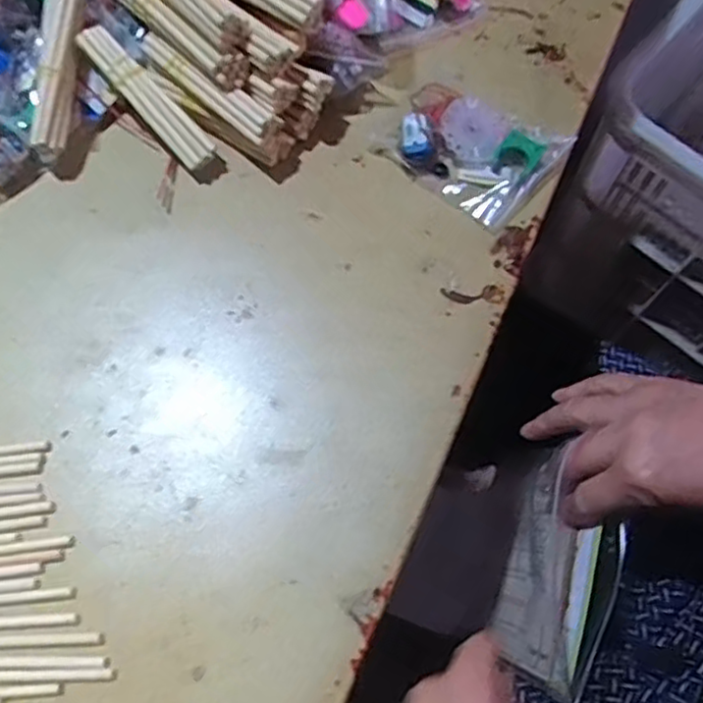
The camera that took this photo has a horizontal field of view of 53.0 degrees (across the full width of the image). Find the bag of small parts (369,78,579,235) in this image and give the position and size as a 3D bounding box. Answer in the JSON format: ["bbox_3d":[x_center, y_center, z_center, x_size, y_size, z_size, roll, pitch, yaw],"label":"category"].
[{"bbox_3d":[0.073,-0.125,0.423,0.091,0.024,0.074,39,74,14],"label":"bag of small parts"}]

